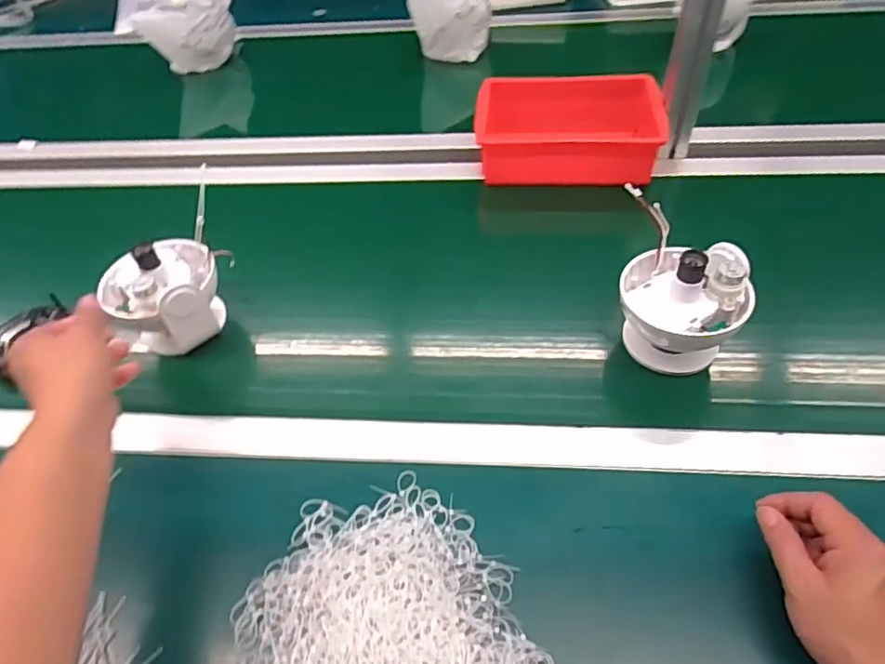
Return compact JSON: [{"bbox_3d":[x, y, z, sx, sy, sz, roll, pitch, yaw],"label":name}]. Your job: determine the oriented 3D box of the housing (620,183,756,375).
[{"bbox_3d":[0.236,-0.040,0.586,0.116,0.112,0.144,6,51,10],"label":"housing"}]

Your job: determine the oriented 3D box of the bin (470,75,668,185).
[{"bbox_3d":[0.171,-0.280,0.819,0.244,0.077,0.145,2,50,7],"label":"bin"}]

